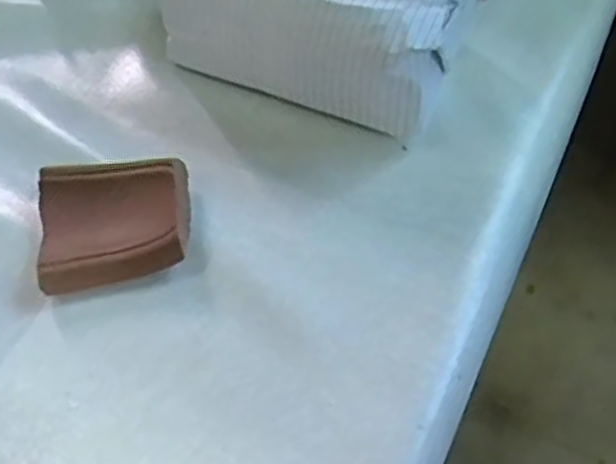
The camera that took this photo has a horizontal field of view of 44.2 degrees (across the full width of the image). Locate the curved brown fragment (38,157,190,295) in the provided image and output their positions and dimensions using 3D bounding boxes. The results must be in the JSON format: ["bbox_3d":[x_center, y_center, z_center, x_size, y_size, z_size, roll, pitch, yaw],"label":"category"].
[{"bbox_3d":[-0.117,-0.007,0.460,0.088,0.022,0.084,-9,57,-3],"label":"curved brown fragment"}]

